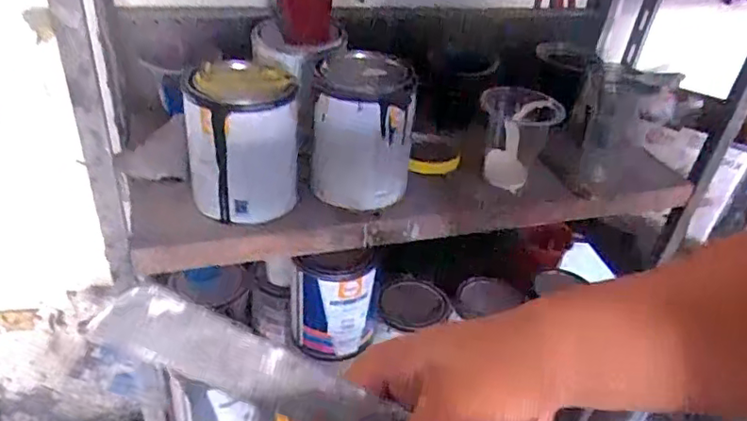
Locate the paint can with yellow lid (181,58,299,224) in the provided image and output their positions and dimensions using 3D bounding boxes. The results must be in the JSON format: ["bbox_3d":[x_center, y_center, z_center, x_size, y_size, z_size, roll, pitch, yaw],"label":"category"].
[{"bbox_3d":[-0.124,-0.066,0.575,0.103,0.130,0.090,0,36,-10],"label":"paint can with yellow lid"}]

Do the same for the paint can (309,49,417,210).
[{"bbox_3d":[-0.011,-0.078,0.599,0.095,0.134,0.095,4,36,-3],"label":"paint can"}]

